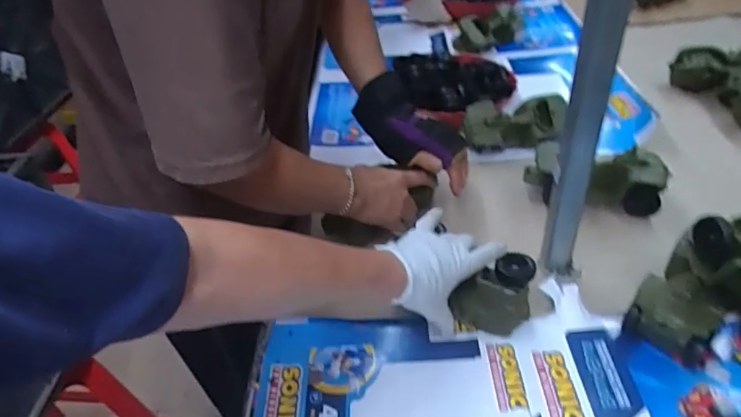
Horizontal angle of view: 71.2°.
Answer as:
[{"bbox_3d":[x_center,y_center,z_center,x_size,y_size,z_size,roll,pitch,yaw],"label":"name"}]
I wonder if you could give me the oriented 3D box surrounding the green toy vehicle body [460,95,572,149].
[{"bbox_3d":[0.241,-0.138,0.868,0.166,0.069,0.063,0,41,8],"label":"green toy vehicle body"}]

